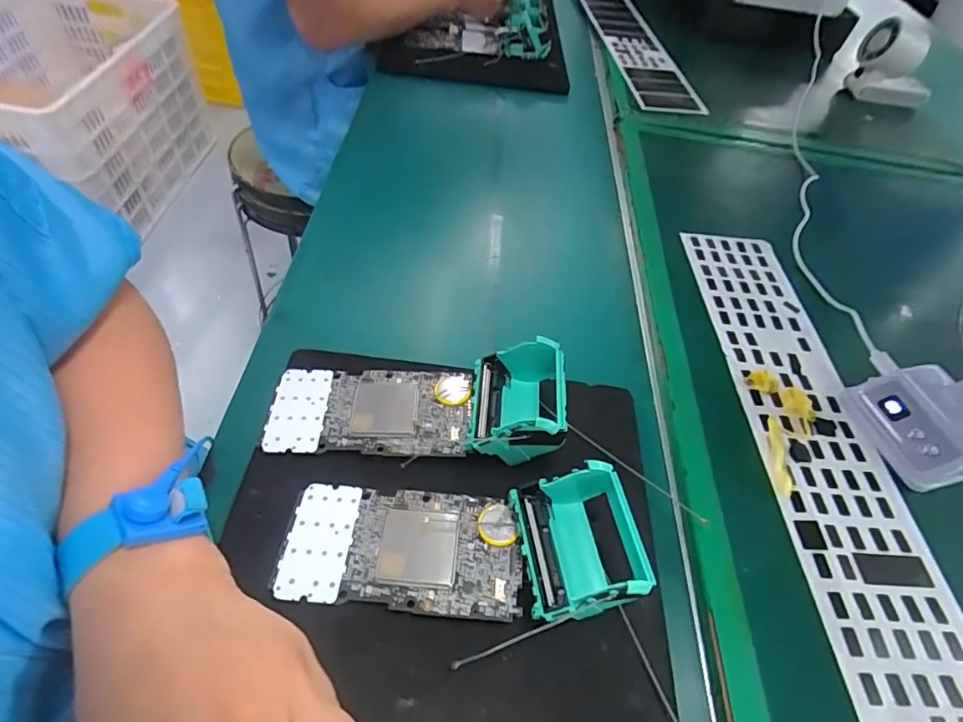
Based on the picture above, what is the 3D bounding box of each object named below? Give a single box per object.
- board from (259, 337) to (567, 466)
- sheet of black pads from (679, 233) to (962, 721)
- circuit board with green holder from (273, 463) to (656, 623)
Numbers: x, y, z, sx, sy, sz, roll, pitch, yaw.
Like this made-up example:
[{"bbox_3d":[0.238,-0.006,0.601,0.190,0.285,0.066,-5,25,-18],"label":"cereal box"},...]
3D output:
[{"bbox_3d":[-0.039,0.021,0.322,0.186,0.040,0.069,3,53,-4],"label":"board"},{"bbox_3d":[0.231,0.074,0.338,0.090,0.006,0.459,2,53,-5],"label":"sheet of black pads"},{"bbox_3d":[-0.011,0.094,0.270,0.184,0.046,0.069,3,53,-4],"label":"circuit board with green holder"}]

